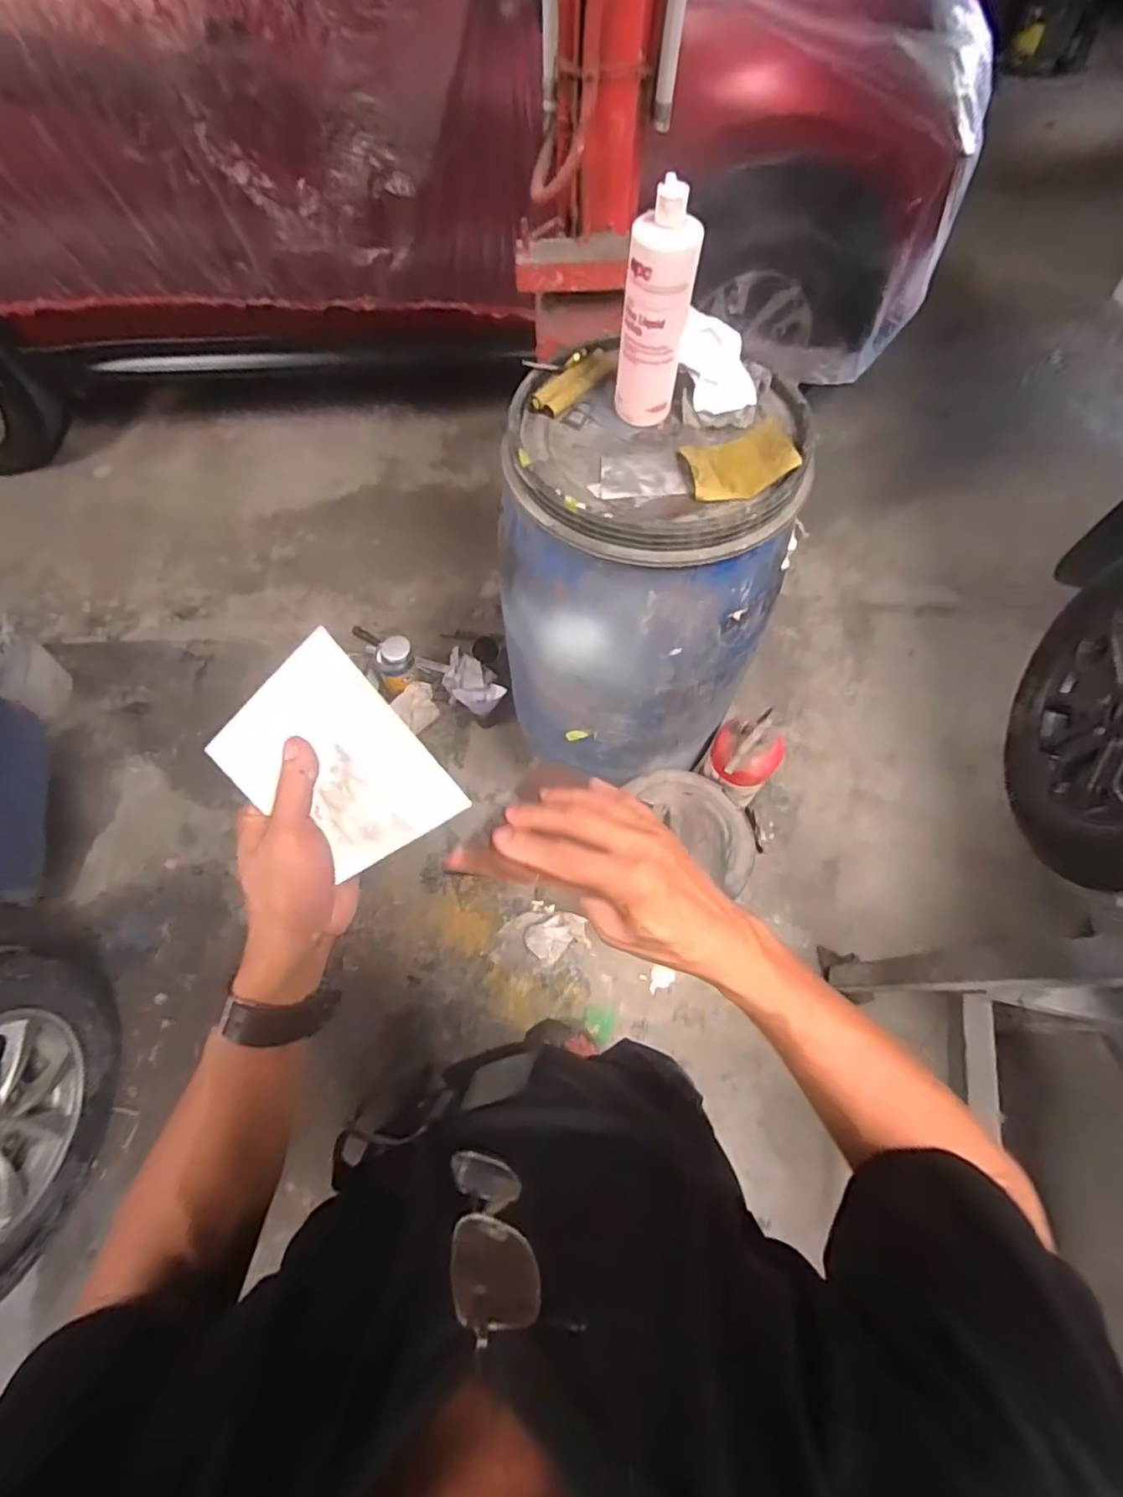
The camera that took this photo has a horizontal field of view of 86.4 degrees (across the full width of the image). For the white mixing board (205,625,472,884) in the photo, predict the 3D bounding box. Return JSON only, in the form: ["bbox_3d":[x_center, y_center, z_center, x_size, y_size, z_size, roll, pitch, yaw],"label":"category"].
[{"bbox_3d":[-0.140,0.011,0.378,0.097,0.004,0.137,-43,102,-17],"label":"white mixing board"}]

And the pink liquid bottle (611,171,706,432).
[{"bbox_3d":[0.114,-0.522,0.721,0.078,0.232,0.066,12,65,6],"label":"pink liquid bottle"}]

